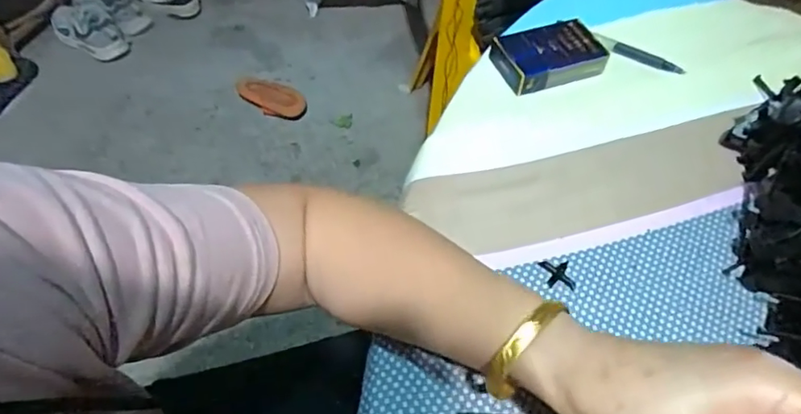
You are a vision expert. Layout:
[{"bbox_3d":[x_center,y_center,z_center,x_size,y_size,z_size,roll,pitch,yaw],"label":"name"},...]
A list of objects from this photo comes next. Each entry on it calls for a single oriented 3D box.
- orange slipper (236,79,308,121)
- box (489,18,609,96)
[{"bbox_3d":[-0.354,-0.303,1.485,0.203,0.053,0.088,11,56,7],"label":"orange slipper"},{"bbox_3d":[0.131,-0.134,0.472,0.096,0.023,0.058,-13,58,-10],"label":"box"}]

